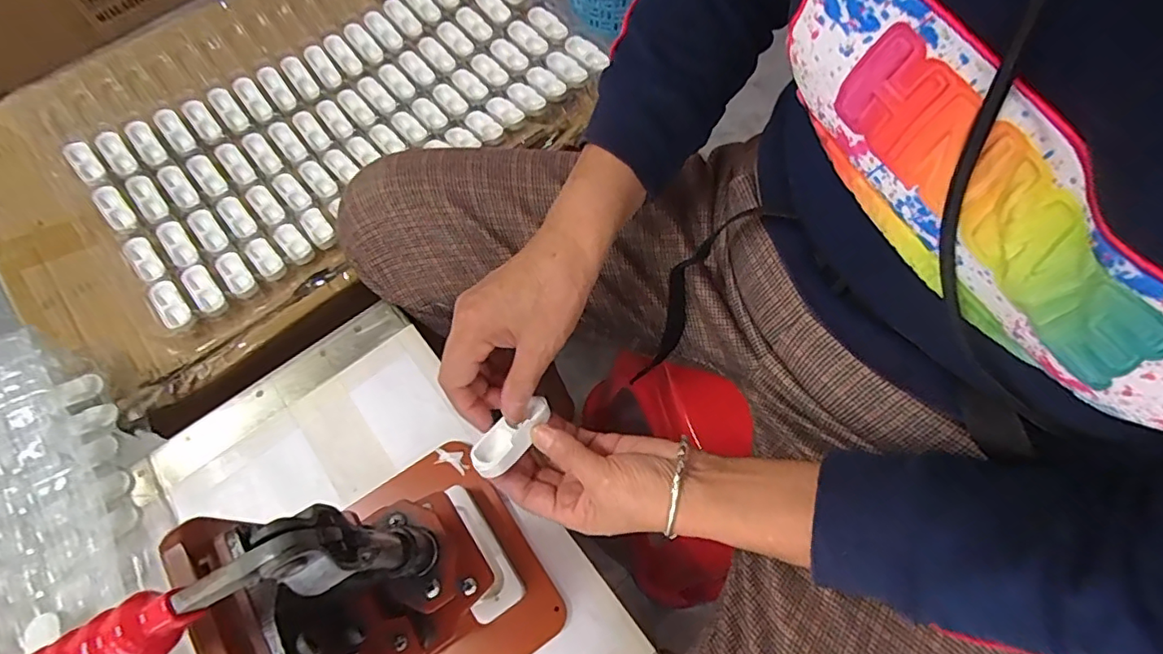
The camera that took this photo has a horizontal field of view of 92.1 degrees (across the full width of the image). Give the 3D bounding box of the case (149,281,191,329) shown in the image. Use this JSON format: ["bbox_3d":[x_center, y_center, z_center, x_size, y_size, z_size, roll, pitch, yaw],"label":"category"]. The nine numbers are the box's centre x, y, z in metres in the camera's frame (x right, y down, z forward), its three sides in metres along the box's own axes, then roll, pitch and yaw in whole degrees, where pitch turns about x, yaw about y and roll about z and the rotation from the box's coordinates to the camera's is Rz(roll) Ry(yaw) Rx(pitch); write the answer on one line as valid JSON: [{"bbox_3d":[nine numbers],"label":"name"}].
[{"bbox_3d":[-0.397,-0.020,0.543,0.026,0.018,0.064,-41,73,-15],"label":"case"}]

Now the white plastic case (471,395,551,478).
[{"bbox_3d":[-0.045,0.069,0.369,0.026,0.011,0.064,42,63,15],"label":"white plastic case"}]

